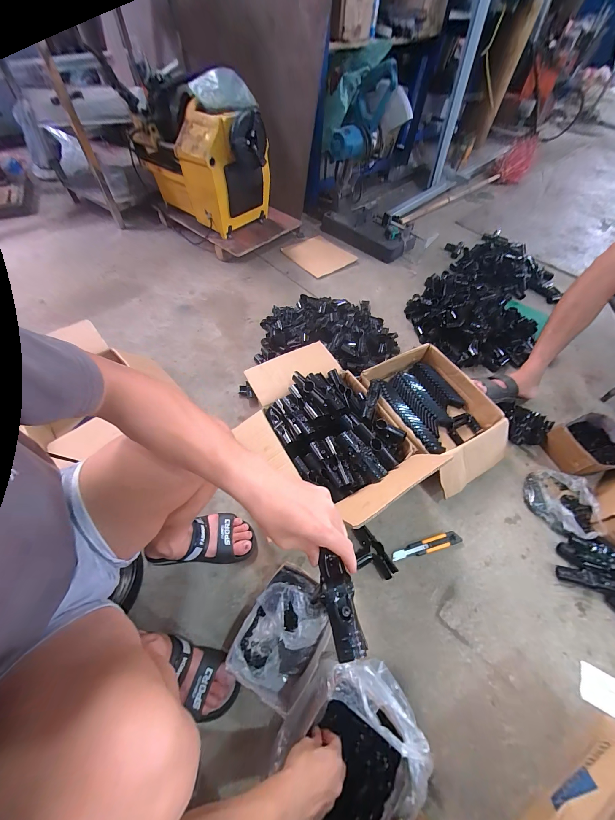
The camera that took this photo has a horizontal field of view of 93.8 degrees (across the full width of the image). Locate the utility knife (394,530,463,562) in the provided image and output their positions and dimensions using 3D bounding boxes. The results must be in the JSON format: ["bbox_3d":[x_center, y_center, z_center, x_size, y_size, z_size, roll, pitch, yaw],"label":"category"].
[{"bbox_3d":[0.303,0.347,0.732,0.188,0.010,0.034,-11,58,-10],"label":"utility knife"}]

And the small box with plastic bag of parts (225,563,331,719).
[{"bbox_3d":[-0.042,0.449,0.587,0.156,0.105,0.203,30,60,16],"label":"small box with plastic bag of parts"}]

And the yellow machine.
[{"bbox_3d":[-0.469,-1.104,1.241,0.378,0.425,0.630,-35,65,-23],"label":"yellow machine"}]

